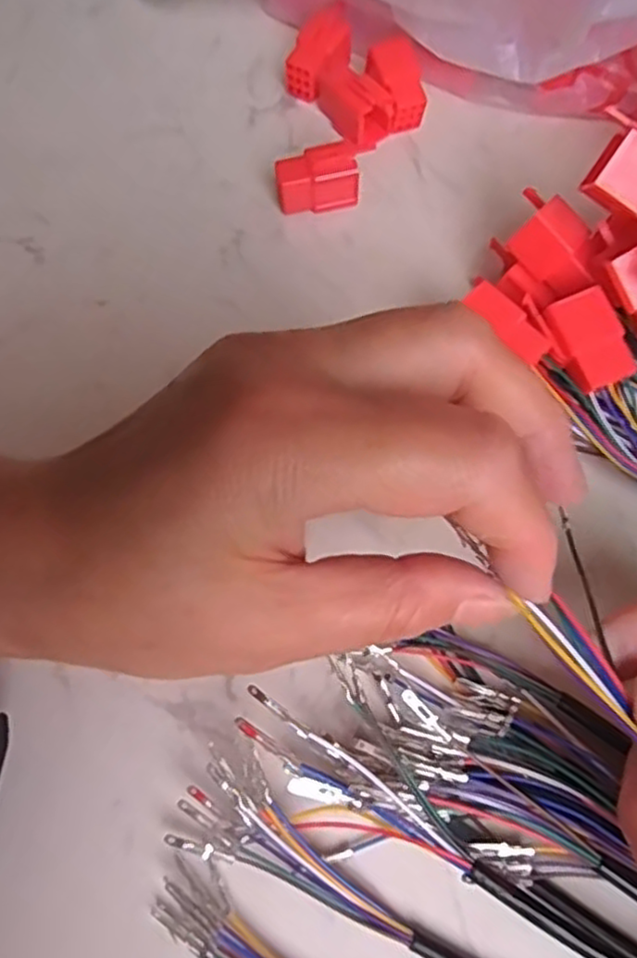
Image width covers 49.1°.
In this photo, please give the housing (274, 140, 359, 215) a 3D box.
[{"bbox_3d":[-0.001,-0.117,0.272,0.031,0.019,0.019,-9,68,-4],"label":"housing"}]

